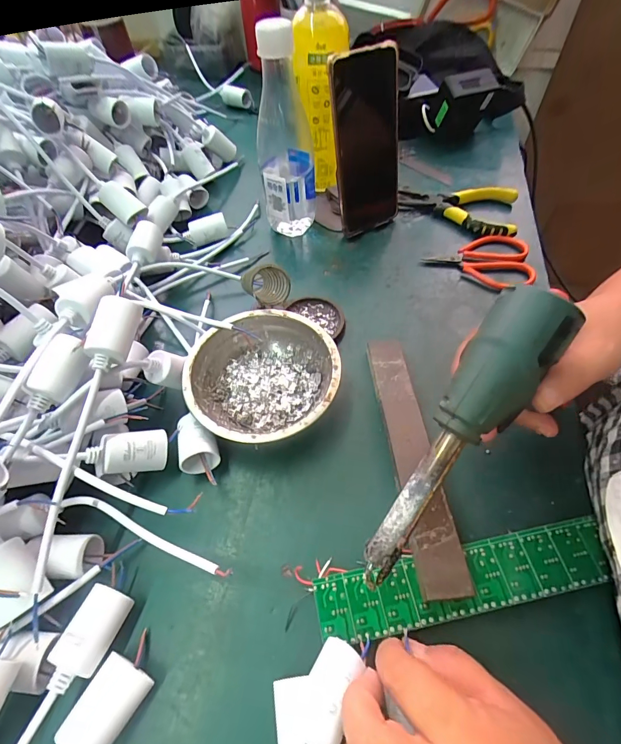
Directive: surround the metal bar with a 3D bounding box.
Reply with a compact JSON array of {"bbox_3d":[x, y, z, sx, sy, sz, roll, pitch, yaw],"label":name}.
[{"bbox_3d":[0.076,0.053,0.291,0.033,0.005,0.210,-4,52,0],"label":"metal bar"}]

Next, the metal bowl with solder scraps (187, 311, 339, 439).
[{"bbox_3d":[-0.039,0.005,0.327,0.122,0.036,0.123,-2,57,3],"label":"metal bowl with solder scraps"}]

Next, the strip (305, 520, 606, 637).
[{"bbox_3d":[0.100,0.135,0.245,0.191,0.004,0.039,-11,58,-4],"label":"strip"}]

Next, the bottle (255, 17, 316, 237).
[{"bbox_3d":[-0.026,-0.246,0.399,0.061,0.191,0.073,-6,57,0],"label":"bottle"}]

